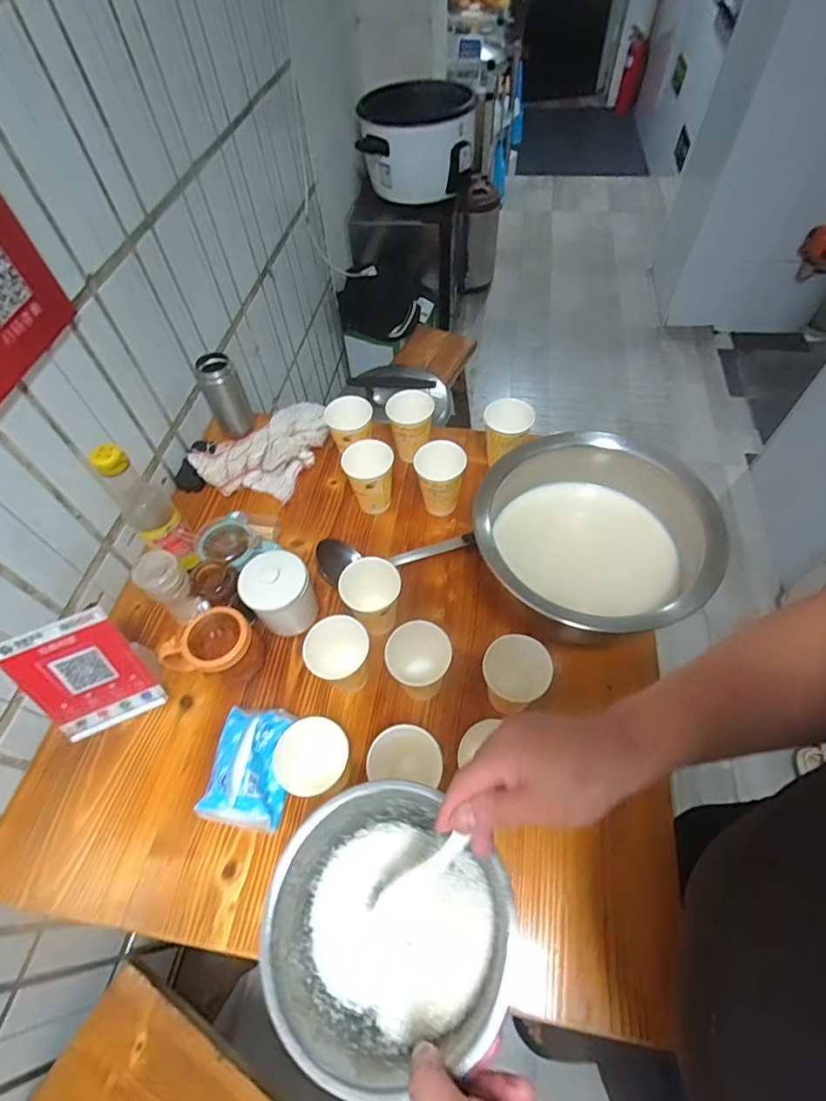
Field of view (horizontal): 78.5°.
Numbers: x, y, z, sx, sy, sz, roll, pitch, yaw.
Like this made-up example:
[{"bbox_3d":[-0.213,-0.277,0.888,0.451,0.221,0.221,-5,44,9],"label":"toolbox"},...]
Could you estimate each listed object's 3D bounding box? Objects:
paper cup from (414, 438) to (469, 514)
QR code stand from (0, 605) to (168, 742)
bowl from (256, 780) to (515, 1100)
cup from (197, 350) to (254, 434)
[{"bbox_3d":[0.042,-0.104,0.793,0.074,0.115,0.071,-1,57,1],"label":"paper cup"},{"bbox_3d":[-0.398,0.153,0.621,0.134,0.144,0.078,-22,59,-12],"label":"QR code stand"},{"bbox_3d":[-0.021,0.274,0.379,0.161,0.066,0.172,-1,57,1],"label":"bowl"},{"bbox_3d":[-0.333,-0.276,0.899,0.066,0.135,0.061,-1,57,1],"label":"cup"}]

